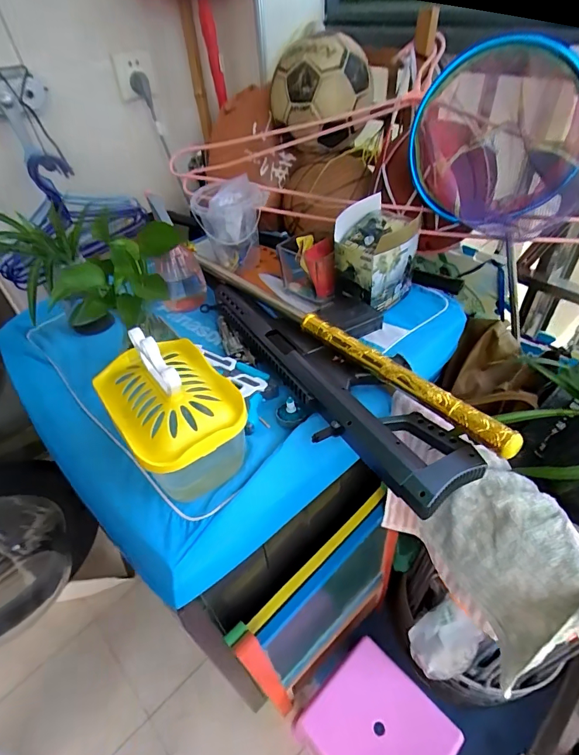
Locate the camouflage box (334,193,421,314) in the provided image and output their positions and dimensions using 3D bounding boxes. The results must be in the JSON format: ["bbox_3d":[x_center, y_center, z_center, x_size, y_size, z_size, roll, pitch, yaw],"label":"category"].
[{"bbox_3d":[0.141,-0.189,0.682,0.128,0.152,0.108,-36,52,-28],"label":"camouflage box"}]

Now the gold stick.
[{"bbox_3d":[0.123,-0.005,0.494,0.024,0.028,0.307,-31,50,-24],"label":"gold stick"}]

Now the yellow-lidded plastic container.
[{"bbox_3d":[-0.128,0.036,0.464,0.121,0.152,0.201,-30,49,-23],"label":"yellow-lidded plastic container"}]

